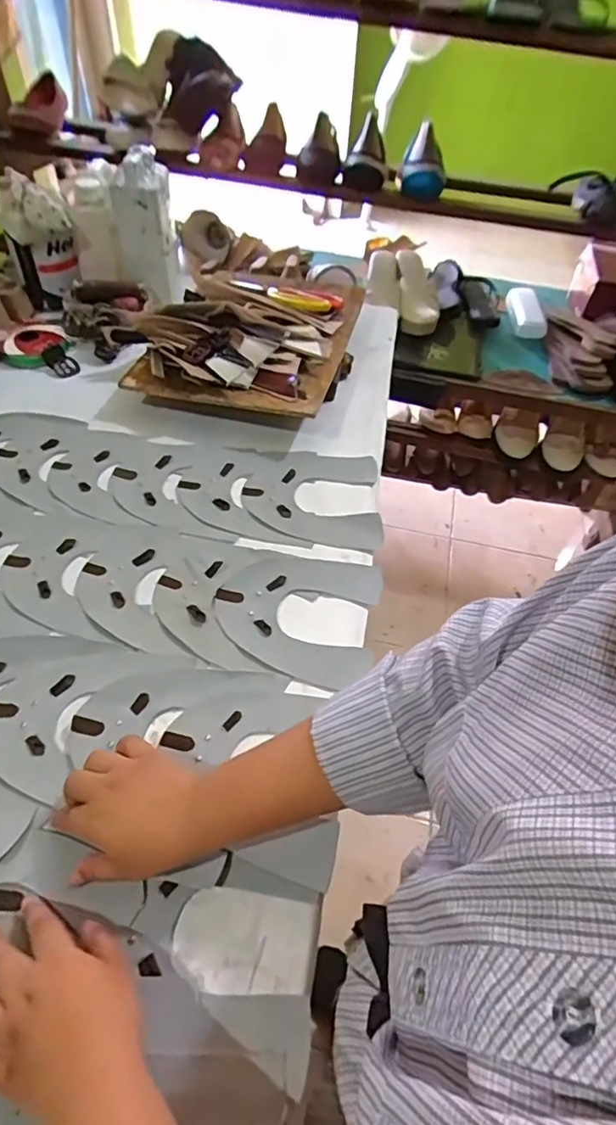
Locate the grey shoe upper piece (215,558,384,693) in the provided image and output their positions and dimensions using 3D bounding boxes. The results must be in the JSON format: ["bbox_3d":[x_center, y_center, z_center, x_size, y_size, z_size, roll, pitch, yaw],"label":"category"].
[{"bbox_3d":[-0.011,0.049,0.567,0.159,0.008,0.146,10,52,4],"label":"grey shoe upper piece"}]

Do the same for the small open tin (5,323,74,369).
[{"bbox_3d":[-0.394,-0.310,0.803,0.071,0.028,0.083,18,53,10],"label":"small open tin"}]

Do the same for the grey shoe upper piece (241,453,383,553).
[{"bbox_3d":[0.005,-0.082,0.668,0.159,0.005,0.147,3,52,-2],"label":"grey shoe upper piece"}]

